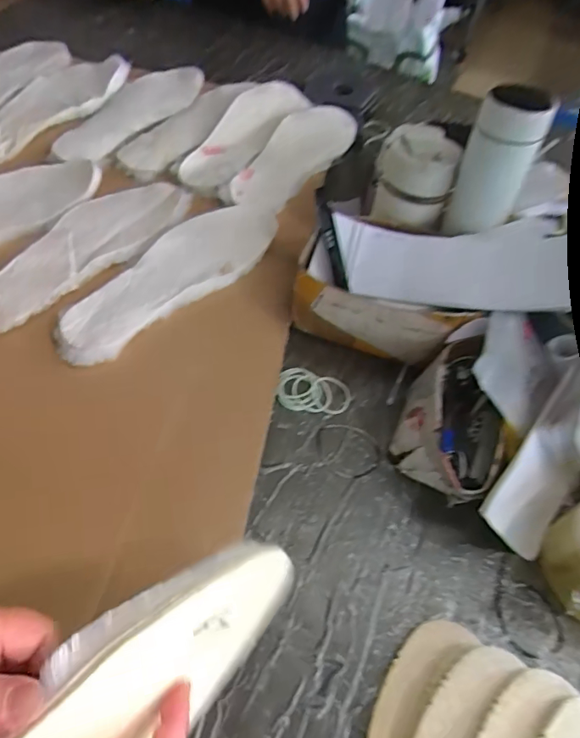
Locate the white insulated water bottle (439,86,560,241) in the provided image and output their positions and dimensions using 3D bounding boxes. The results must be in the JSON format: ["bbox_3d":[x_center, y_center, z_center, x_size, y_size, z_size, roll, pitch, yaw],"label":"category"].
[{"bbox_3d":[0.209,-0.207,0.509,0.062,0.146,0.054,4,53,-4],"label":"white insulated water bottle"}]

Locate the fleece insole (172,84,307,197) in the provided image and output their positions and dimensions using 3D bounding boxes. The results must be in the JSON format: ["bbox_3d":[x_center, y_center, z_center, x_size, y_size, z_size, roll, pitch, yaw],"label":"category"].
[{"bbox_3d":[-0.067,-0.340,0.715,0.083,0.016,0.274,26,60,10],"label":"fleece insole"}]

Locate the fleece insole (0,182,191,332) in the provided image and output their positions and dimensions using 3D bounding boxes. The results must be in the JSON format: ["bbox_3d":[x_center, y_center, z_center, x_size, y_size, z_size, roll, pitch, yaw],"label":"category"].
[{"bbox_3d":[-0.230,-0.144,0.562,0.094,0.010,0.289,30,58,14],"label":"fleece insole"}]

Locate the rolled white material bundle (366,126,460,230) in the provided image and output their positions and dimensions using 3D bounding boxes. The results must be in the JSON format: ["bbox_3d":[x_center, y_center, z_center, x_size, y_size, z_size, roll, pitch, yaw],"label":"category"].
[{"bbox_3d":[0.141,-0.219,0.568,0.083,0.080,0.079,16,54,5],"label":"rolled white material bundle"}]

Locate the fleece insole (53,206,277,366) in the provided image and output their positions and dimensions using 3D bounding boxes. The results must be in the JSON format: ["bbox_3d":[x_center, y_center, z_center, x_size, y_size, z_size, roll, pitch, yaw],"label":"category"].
[{"bbox_3d":[-0.132,-0.107,0.561,0.096,0.015,0.292,37,60,19],"label":"fleece insole"}]

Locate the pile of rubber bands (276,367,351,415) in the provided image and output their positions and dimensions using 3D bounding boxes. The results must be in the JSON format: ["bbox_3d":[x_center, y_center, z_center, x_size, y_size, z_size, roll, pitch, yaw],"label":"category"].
[{"bbox_3d":[0.024,0.024,0.520,0.077,0.007,0.049,11,53,2],"label":"pile of rubber bands"}]

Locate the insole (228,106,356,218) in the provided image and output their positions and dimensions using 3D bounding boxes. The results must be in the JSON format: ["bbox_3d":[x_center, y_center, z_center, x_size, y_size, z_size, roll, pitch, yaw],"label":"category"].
[{"bbox_3d":[0.010,-0.309,0.710,0.095,0.019,0.283,32,61,7],"label":"insole"}]

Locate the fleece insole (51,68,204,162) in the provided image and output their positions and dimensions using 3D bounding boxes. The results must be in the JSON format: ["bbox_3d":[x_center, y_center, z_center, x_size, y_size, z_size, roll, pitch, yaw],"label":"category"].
[{"bbox_3d":[-0.239,-0.377,0.727,0.100,0.023,0.271,28,58,14],"label":"fleece insole"}]

